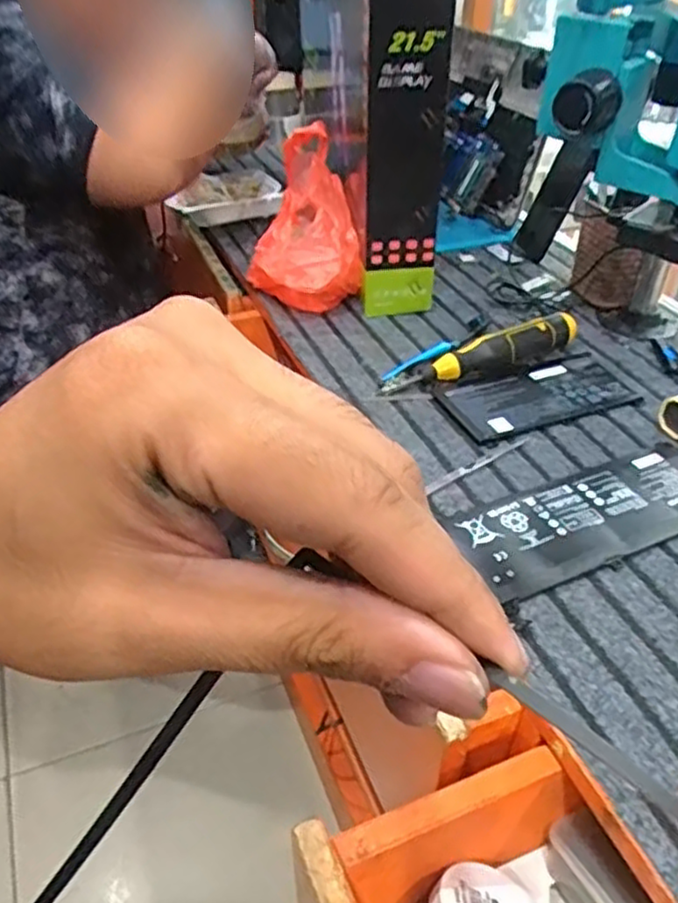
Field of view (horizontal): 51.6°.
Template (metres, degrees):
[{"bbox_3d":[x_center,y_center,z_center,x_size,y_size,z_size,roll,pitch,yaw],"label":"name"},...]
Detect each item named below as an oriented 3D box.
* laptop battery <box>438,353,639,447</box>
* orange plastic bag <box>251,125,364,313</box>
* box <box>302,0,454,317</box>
[{"bbox_3d":[0.194,-0.054,0.676,0.184,0.008,0.086,-14,41,-19],"label":"laptop battery"},{"bbox_3d":[-0.037,-0.252,0.791,0.120,0.168,0.131,-8,39,-12],"label":"orange plastic bag"},{"bbox_3d":[0.028,-0.456,0.900,0.089,0.335,0.525,-4,38,-7],"label":"box"}]

